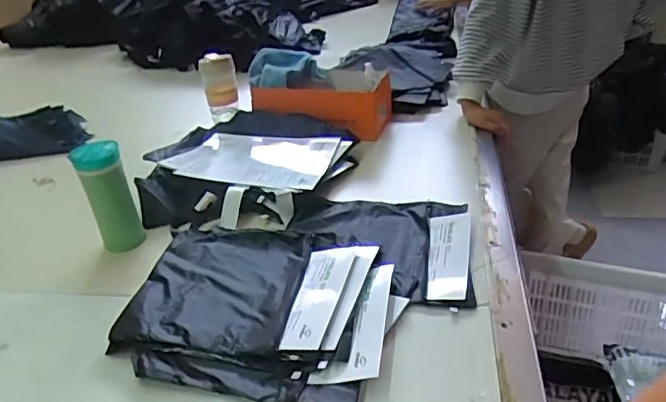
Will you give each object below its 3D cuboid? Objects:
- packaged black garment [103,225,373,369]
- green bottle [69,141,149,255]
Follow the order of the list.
[{"bbox_3d":[-0.120,0.128,0.833,0.333,0.028,0.272,2,33,14],"label":"packaged black garment"},{"bbox_3d":[-0.386,-0.010,0.964,0.074,0.184,0.075,-24,35,-24],"label":"green bottle"}]

